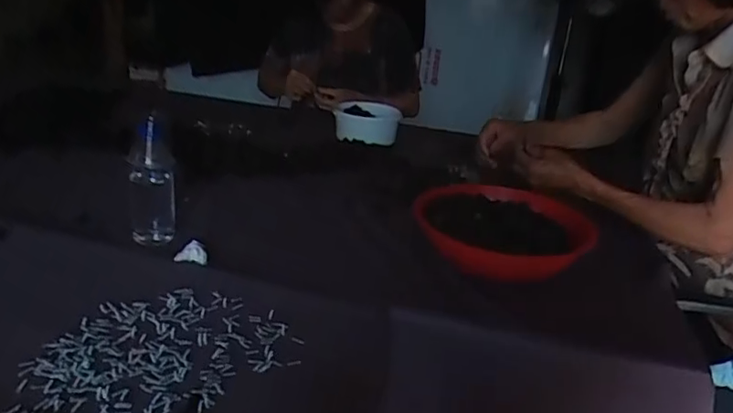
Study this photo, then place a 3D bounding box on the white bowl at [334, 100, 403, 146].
[{"bbox_3d":[-0.003,-0.192,1.282,0.152,0.085,0.136,9,23,6],"label":"white bowl"}]

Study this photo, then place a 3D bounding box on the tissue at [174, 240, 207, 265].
[{"bbox_3d":[-0.230,0.063,0.725,0.040,0.018,0.043,-1,24,-17],"label":"tissue"}]

